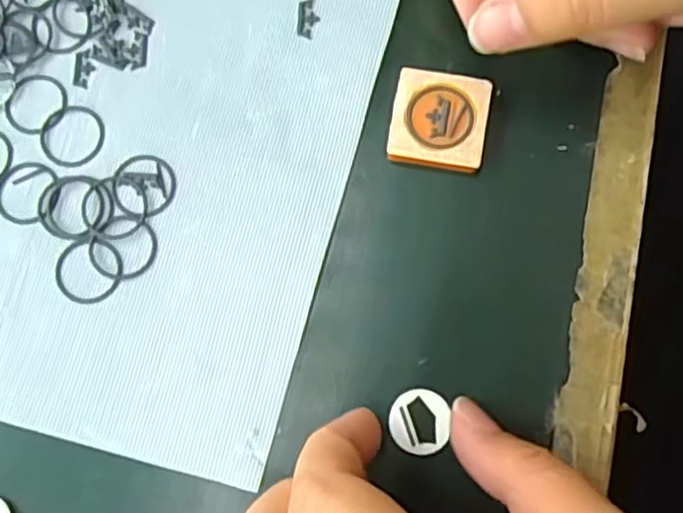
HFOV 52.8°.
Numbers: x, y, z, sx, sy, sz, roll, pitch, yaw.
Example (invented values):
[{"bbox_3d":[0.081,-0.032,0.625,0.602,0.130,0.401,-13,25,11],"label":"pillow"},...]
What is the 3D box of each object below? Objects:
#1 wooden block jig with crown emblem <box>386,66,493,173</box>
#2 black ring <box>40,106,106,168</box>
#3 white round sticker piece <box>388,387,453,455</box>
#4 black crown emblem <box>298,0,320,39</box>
[{"bbox_3d":[0.031,-0.043,0.217,0.029,0.006,0.031,9,79,4],"label":"wooden block jig with crown emblem"},{"bbox_3d":[-0.087,-0.039,0.221,0.020,0.004,0.022,0,78,2],"label":"black ring"},{"bbox_3d":[0.023,0.048,0.200,0.017,0.004,0.018,0,78,1],"label":"white round sticker piece"},{"bbox_3d":[-0.011,-0.079,0.227,0.007,0.004,0.013,-1,78,0],"label":"black crown emblem"}]

